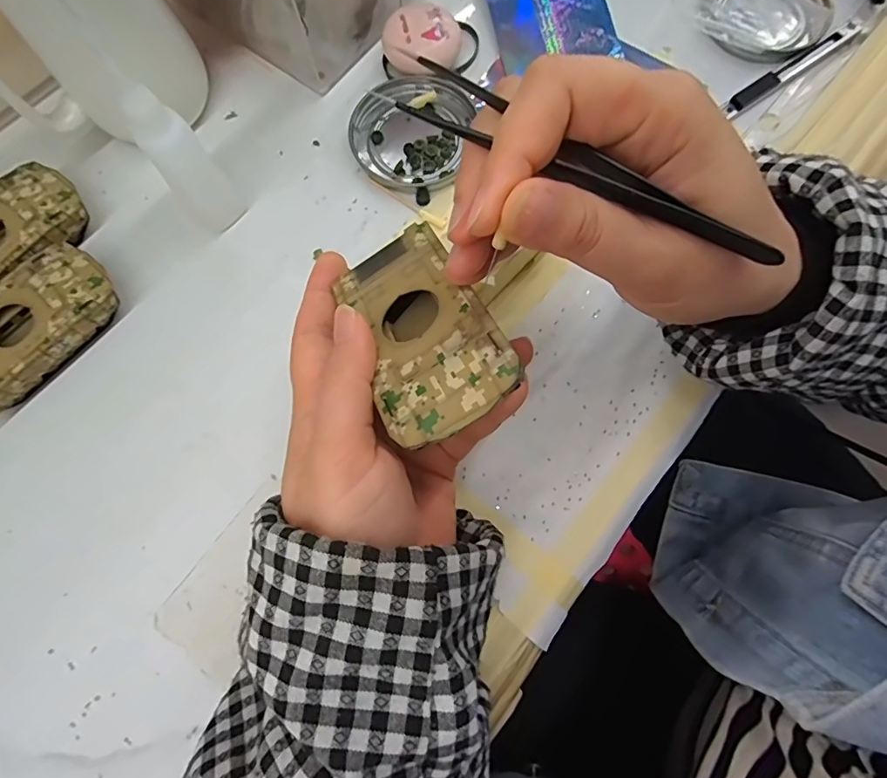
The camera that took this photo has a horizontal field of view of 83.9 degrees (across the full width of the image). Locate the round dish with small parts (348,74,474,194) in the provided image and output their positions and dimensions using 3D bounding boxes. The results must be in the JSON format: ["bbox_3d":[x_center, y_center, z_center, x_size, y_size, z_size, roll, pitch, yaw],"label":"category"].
[{"bbox_3d":[-0.022,-0.161,0.306,0.069,0.010,0.078,15,77,4],"label":"round dish with small parts"}]

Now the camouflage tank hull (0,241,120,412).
[{"bbox_3d":[-0.223,-0.032,0.269,0.052,0.026,0.094,41,80,10],"label":"camouflage tank hull"}]

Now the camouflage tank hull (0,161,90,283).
[{"bbox_3d":[-0.249,-0.082,0.282,0.053,0.024,0.096,40,80,9],"label":"camouflage tank hull"}]

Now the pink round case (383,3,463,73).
[{"bbox_3d":[-0.014,-0.218,0.311,0.047,0.024,0.036,20,77,5],"label":"pink round case"}]

